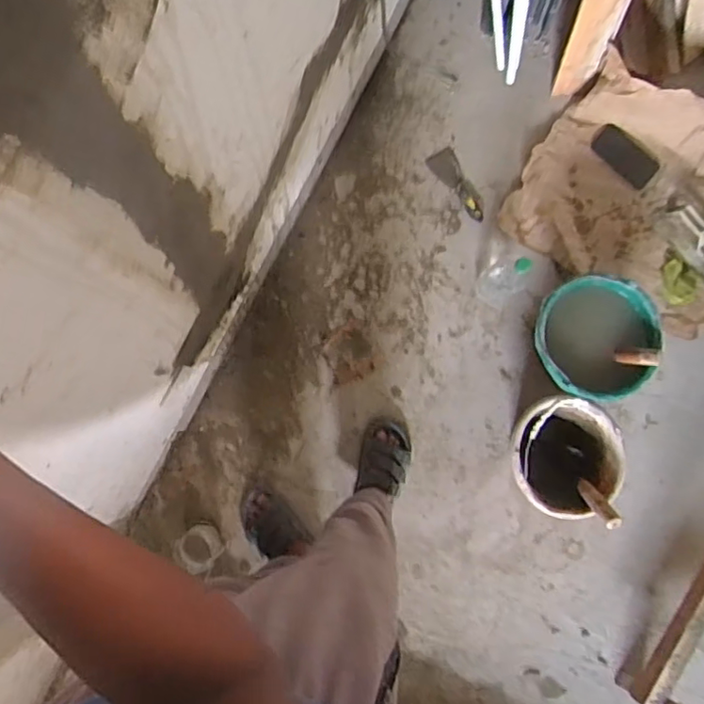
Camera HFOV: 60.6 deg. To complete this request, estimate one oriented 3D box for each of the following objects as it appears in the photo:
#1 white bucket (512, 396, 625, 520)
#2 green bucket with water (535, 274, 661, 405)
[{"bbox_3d":[0.461,0.233,1.351,0.234,0.200,0.252,8,85,-1],"label":"white bucket"},{"bbox_3d":[0.533,-0.032,1.378,0.242,0.186,0.259,0,85,-2],"label":"green bucket with water"}]

